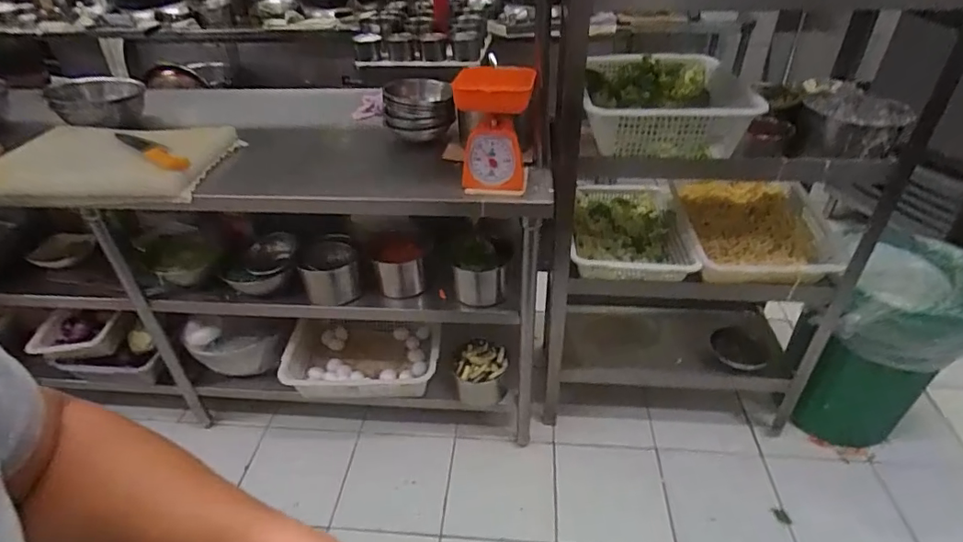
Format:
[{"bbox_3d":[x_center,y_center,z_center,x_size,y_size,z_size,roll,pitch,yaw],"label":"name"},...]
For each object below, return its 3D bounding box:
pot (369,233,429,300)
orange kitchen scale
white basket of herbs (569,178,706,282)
[{"bbox_3d":[-0.214,-0.013,1.366,0.139,0.108,0.135,-1,37,1],"label":"pot"},{"bbox_3d":[0.029,-0.291,1.066,0.143,0.222,0.187,5,38,8],"label":"orange kitchen scale"},{"bbox_3d":[0.401,-0.108,1.409,0.313,0.102,0.400,2,37,5],"label":"white basket of herbs"}]

